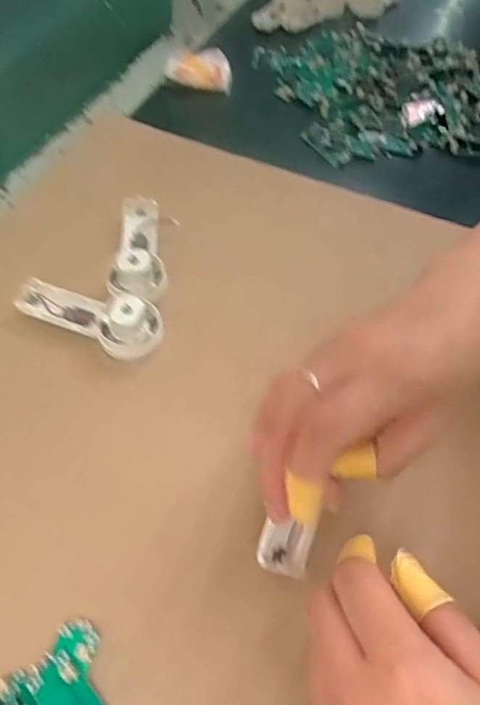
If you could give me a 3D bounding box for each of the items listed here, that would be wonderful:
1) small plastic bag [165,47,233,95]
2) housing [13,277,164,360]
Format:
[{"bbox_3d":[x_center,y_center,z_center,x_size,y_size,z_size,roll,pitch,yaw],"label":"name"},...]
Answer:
[{"bbox_3d":[-0.040,-0.284,0.505,0.064,0.016,0.045,2,57,-4],"label":"small plastic bag"},{"bbox_3d":[-0.095,-0.026,0.321,0.095,0.035,0.036,23,58,10],"label":"housing"}]

